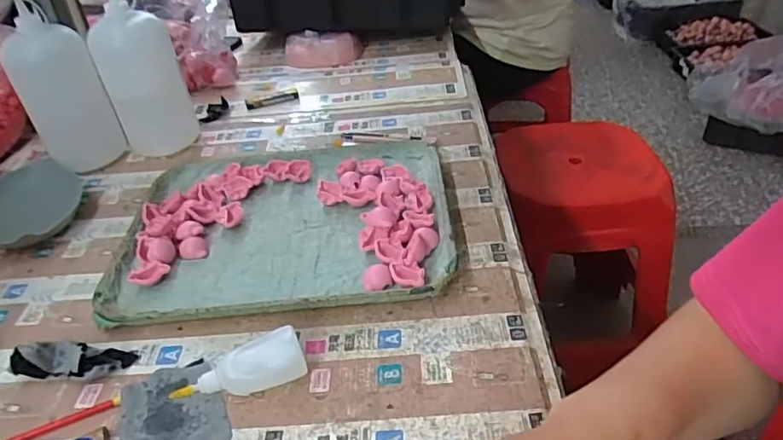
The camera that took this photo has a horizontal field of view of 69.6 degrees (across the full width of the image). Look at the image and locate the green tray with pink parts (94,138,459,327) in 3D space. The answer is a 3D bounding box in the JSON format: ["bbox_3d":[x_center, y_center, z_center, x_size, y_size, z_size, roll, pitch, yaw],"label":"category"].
[{"bbox_3d":[-0.111,-0.002,0.607,0.337,0.029,0.263,-4,36,1],"label":"green tray with pink parts"}]

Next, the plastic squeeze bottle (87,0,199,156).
[{"bbox_3d":[-0.327,-0.180,0.740,0.093,0.214,0.074,-10,37,-7],"label":"plastic squeeze bottle"}]

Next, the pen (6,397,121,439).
[{"bbox_3d":[-0.282,0.166,0.435,0.137,0.006,0.011,-18,38,-17],"label":"pen"}]

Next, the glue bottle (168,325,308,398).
[{"bbox_3d":[-0.118,0.122,0.446,0.098,0.028,0.039,-21,39,-21],"label":"glue bottle"}]

